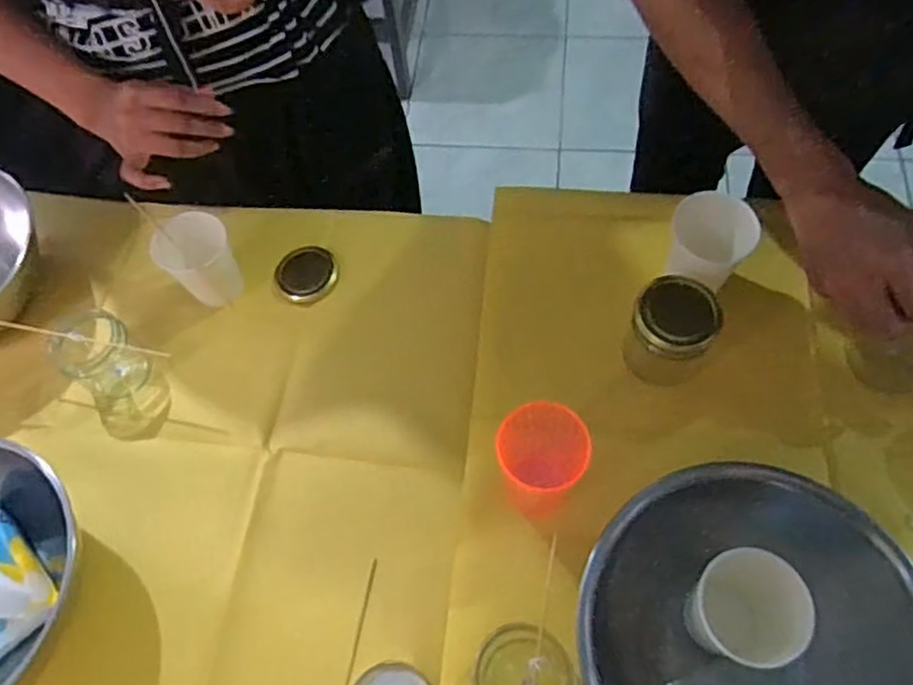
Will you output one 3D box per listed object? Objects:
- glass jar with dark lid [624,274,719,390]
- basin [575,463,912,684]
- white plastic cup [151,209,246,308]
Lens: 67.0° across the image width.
[{"bbox_3d":[0.186,-0.008,0.604,0.067,0.074,0.071,-1,63,3],"label":"glass jar with dark lid"},{"bbox_3d":[0.208,0.210,0.497,0.233,0.086,0.216,-1,63,3],"label":"basin"},{"bbox_3d":[-0.260,-0.079,0.721,0.069,0.094,0.075,-1,63,3],"label":"white plastic cup"}]

